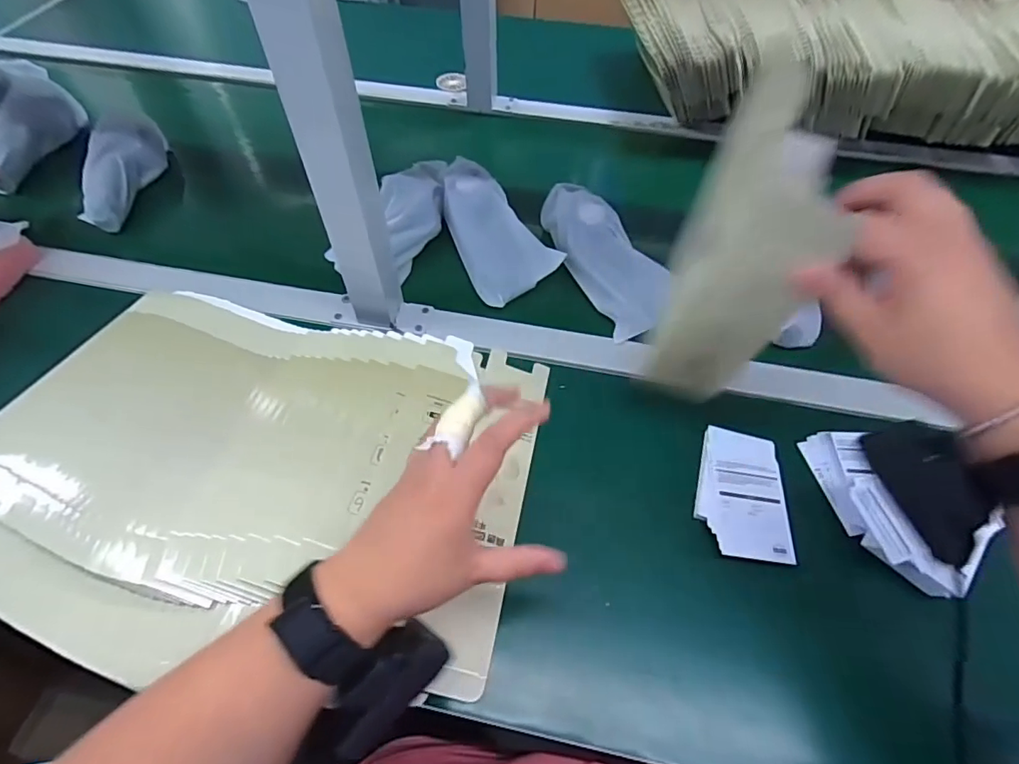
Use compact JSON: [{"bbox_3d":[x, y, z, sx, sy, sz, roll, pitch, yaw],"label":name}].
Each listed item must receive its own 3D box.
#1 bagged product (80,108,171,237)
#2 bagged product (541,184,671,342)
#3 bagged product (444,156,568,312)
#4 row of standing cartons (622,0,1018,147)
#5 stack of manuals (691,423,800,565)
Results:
[{"bbox_3d":[-0.467,-0.256,0.620,0.062,0.059,0.168,-8,56,-7],"label":"bagged product"},{"bbox_3d":[0.098,-0.137,0.561,0.074,0.055,0.187,-25,73,-18],"label":"bagged product"},{"bbox_3d":[-0.023,-0.177,0.578,0.094,0.042,0.192,-22,73,-16],"label":"bagged product"},{"bbox_3d":[0.571,-0.443,0.732,0.824,0.126,0.275,9,55,4],"label":"row of standing cartons"},{"bbox_3d":[0.188,0.090,0.422,0.068,0.016,0.105,8,55,4],"label":"stack of manuals"}]

